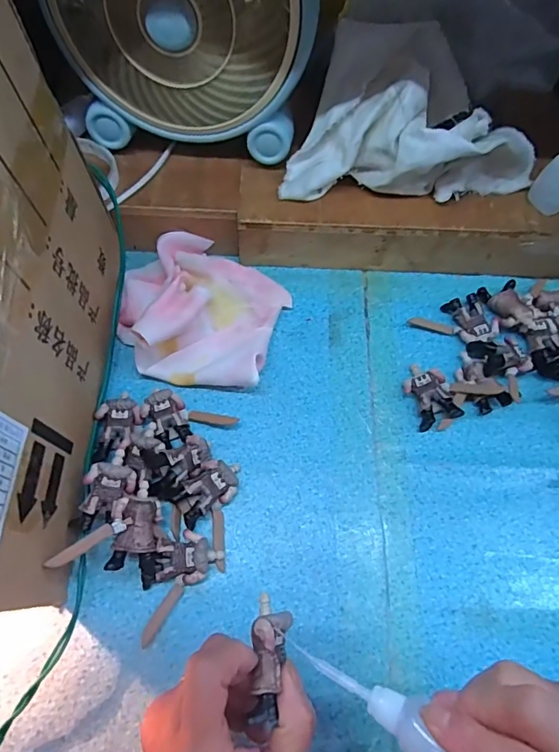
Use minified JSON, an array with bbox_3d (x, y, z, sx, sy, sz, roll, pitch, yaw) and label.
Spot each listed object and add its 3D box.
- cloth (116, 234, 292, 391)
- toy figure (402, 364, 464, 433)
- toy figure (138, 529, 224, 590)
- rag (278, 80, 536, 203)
[{"bbox_3d":[-0.073,-0.065,0.426,0.146,0.048,0.142,18,67,6],"label":"cloth"},{"bbox_3d":[0.131,0.014,0.413,0.036,0.021,0.058,-18,69,-10],"label":"toy figure"},{"bbox_3d":[-0.074,0.137,0.349,0.058,0.025,0.035,-17,68,-9],"label":"toy figure"},{"bbox_3d":[0.123,-0.204,0.422,0.237,0.075,0.063,1,64,-3],"label":"rag"}]

